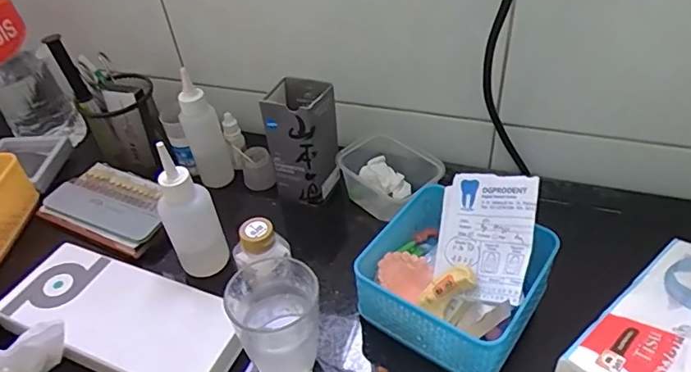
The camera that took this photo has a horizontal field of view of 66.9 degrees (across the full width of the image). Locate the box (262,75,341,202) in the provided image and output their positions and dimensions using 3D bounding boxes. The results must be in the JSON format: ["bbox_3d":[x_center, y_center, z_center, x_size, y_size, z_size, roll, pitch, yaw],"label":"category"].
[{"bbox_3d":[-0.045,-0.047,0.567,0.069,0.120,0.060,9,44,15],"label":"box"}]

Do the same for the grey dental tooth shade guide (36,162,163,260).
[{"bbox_3d":[-0.249,0.021,0.574,0.147,0.023,0.090,16,46,22],"label":"grey dental tooth shade guide"}]

